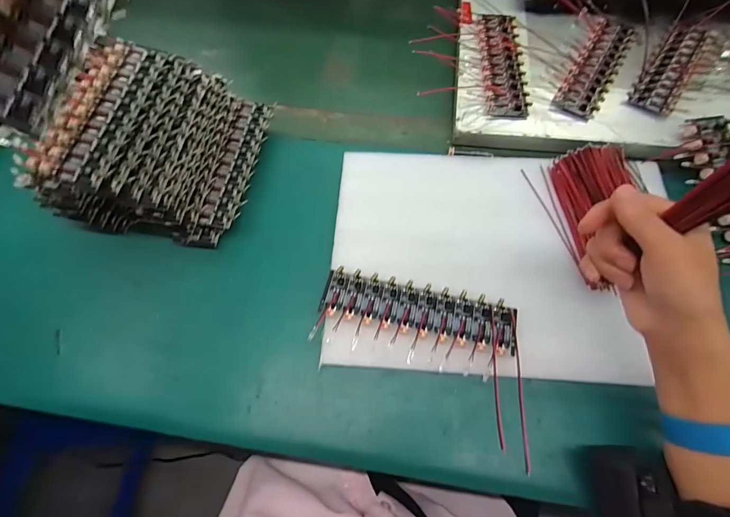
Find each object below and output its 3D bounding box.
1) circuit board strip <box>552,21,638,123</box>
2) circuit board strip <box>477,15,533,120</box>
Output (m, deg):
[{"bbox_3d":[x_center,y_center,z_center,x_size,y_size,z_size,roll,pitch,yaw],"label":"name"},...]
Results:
[{"bbox_3d":[0.258,-0.216,0.412,0.045,0.010,0.154,28,69,14],"label":"circuit board strip"},{"bbox_3d":[0.157,-0.222,0.419,0.049,0.013,0.159,2,65,2],"label":"circuit board strip"}]

